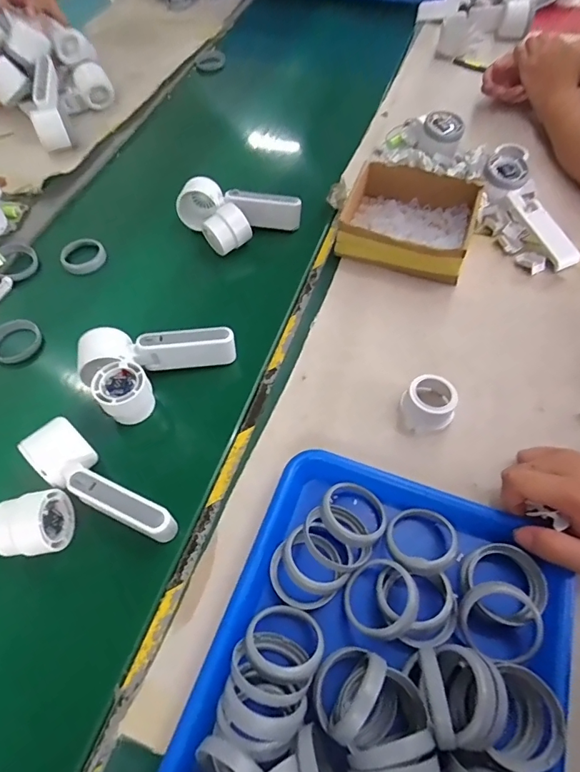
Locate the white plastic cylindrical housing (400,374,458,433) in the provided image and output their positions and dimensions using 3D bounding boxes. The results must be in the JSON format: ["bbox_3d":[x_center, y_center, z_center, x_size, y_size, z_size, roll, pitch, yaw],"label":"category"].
[{"bbox_3d":[0.138,0.019,0.460,0.050,0.039,0.047,0,59,0],"label":"white plastic cylindrical housing"}]

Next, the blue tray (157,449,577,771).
[{"bbox_3d":[0.063,0.217,0.322,0.250,0.050,0.330,17,60,11],"label":"blue tray"}]

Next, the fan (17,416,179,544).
[{"bbox_3d":[-0.173,0.094,0.421,0.159,0.045,0.051,35,64,19],"label":"fan"}]

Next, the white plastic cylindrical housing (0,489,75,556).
[{"bbox_3d":[-0.227,0.122,0.406,0.049,0.045,0.052,-6,59,-3],"label":"white plastic cylindrical housing"}]

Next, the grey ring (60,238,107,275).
[{"bbox_3d":[-0.292,-0.185,0.650,0.058,0.018,0.061,0,59,0],"label":"grey ring"}]

